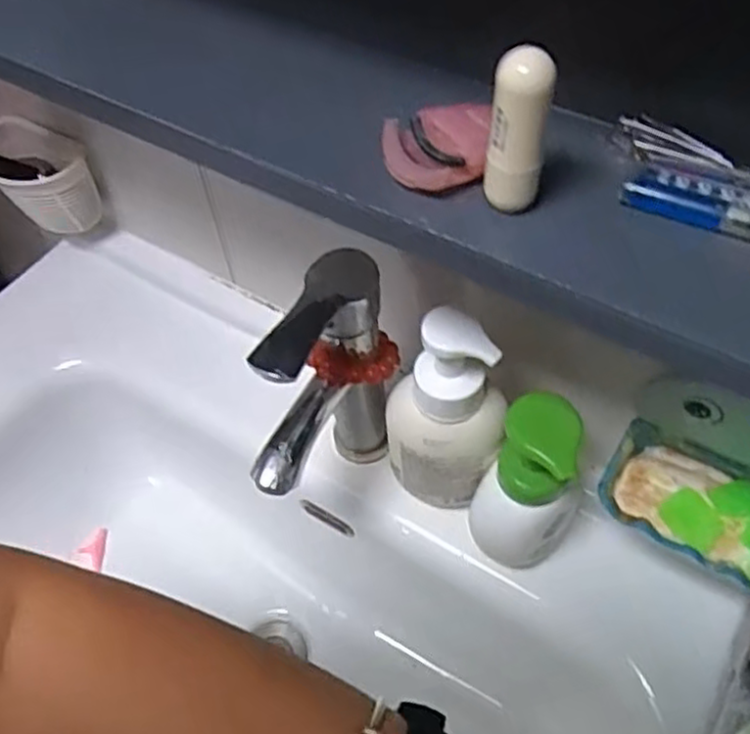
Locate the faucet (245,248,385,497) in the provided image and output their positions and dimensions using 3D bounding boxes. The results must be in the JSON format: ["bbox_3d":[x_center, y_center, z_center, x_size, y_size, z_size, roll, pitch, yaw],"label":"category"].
[{"bbox_3d":[-0.037,0.035,0.512,0.050,0.203,0.135,20,59,15],"label":"faucet"}]

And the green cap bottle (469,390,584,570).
[{"bbox_3d":[0.102,0.083,0.482,0.061,0.147,0.056,-1,56,2],"label":"green cap bottle"}]

